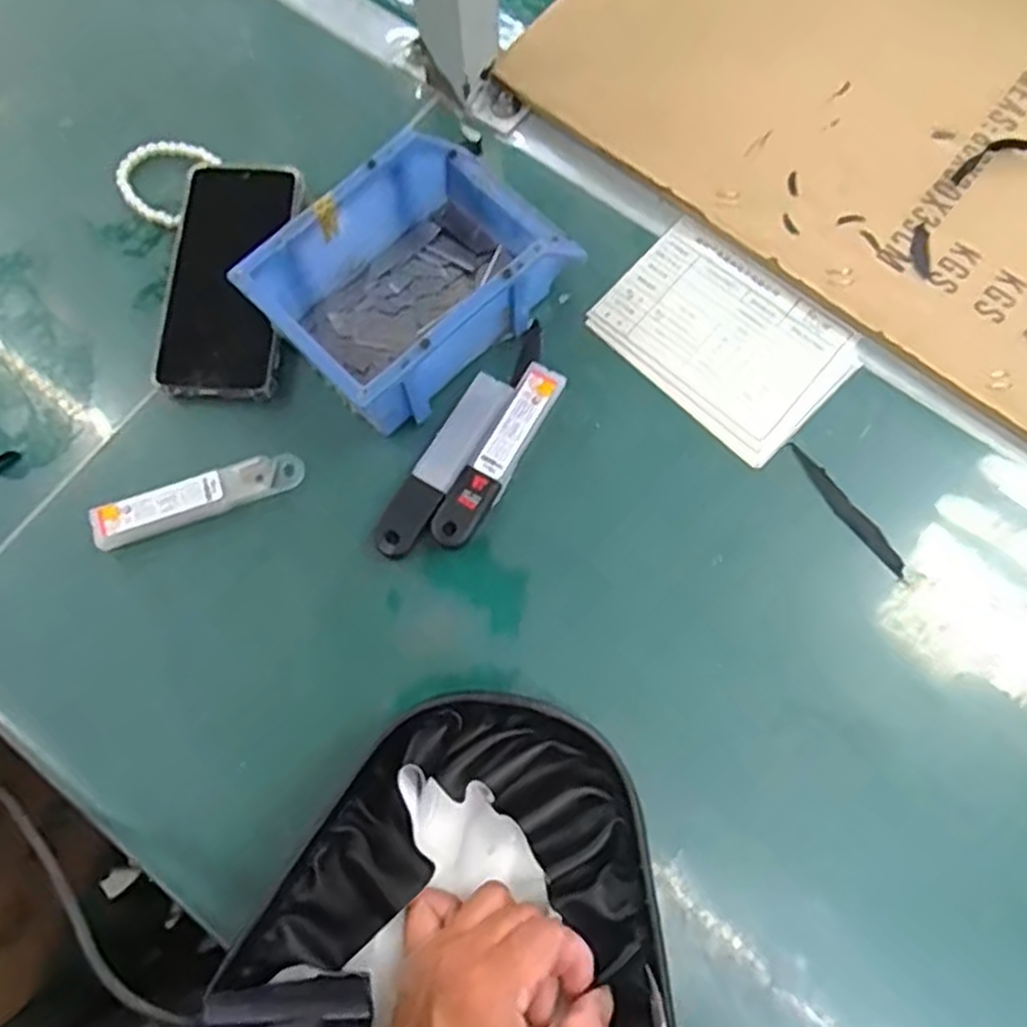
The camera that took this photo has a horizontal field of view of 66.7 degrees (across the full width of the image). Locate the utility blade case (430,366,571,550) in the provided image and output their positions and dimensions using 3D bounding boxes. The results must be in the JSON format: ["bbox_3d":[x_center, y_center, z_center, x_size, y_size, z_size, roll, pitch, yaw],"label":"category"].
[{"bbox_3d":[-0.009,-0.035,0.478,0.026,0.013,0.125,29,78,8],"label":"utility blade case"}]

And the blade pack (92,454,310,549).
[{"bbox_3d":[-0.191,-0.010,0.474,0.125,0.013,0.028,-19,76,-4],"label":"blade pack"}]

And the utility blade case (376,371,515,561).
[{"bbox_3d":[-0.042,-0.030,0.477,0.027,0.010,0.128,30,78,8],"label":"utility blade case"}]

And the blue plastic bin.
[{"bbox_3d":[-0.058,-0.144,0.475,0.169,0.071,0.114,-44,79,-9],"label":"blue plastic bin"}]

